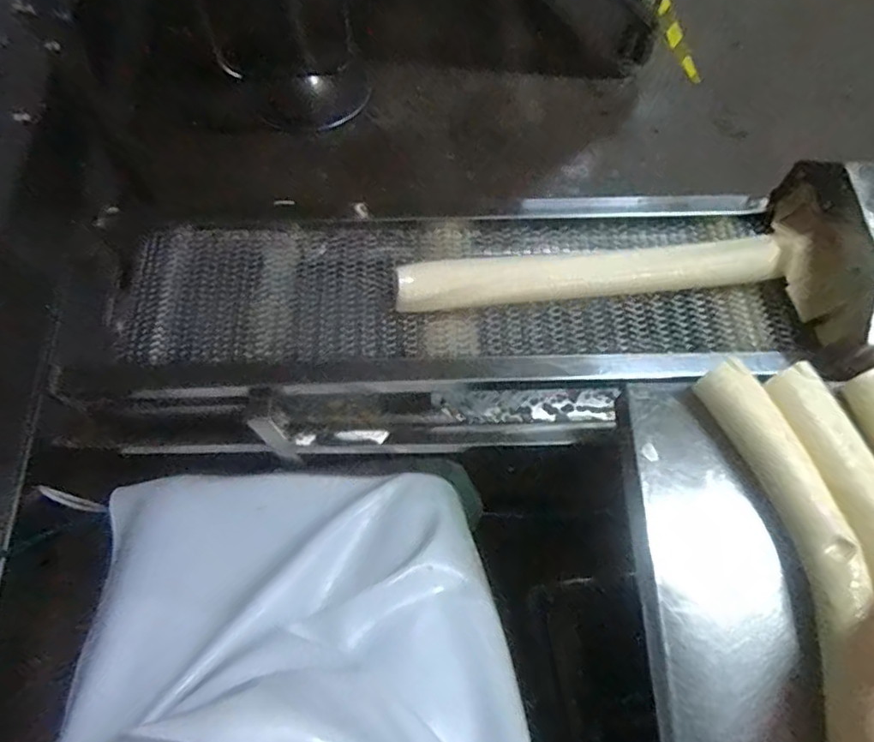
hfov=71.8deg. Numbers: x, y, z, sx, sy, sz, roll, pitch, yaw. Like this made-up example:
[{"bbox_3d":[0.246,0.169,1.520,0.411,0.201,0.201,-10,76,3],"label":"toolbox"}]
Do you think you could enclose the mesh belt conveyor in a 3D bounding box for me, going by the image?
[{"bbox_3d":[-0.023,-0.035,0.687,0.737,0.173,0.253,-5,66,-2],"label":"mesh belt conveyor"}]

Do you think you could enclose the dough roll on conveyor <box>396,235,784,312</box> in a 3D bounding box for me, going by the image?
[{"bbox_3d":[0.147,-0.098,0.599,0.366,0.050,0.043,-4,66,-1],"label":"dough roll on conveyor"}]

